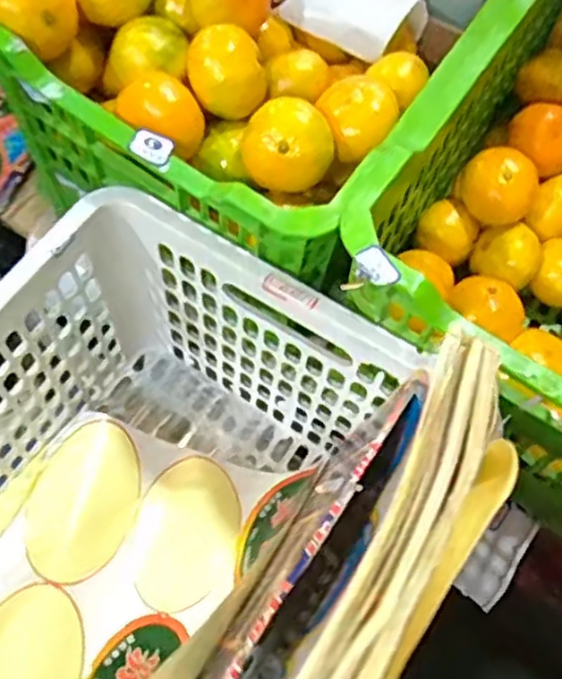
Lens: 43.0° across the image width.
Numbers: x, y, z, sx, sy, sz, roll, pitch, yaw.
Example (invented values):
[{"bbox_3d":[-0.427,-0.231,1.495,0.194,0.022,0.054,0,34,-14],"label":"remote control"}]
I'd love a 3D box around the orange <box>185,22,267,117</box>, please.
[{"bbox_3d":[-0.039,-0.189,0.505,0.052,0.043,0.054,0,68,-1],"label":"orange"}]

